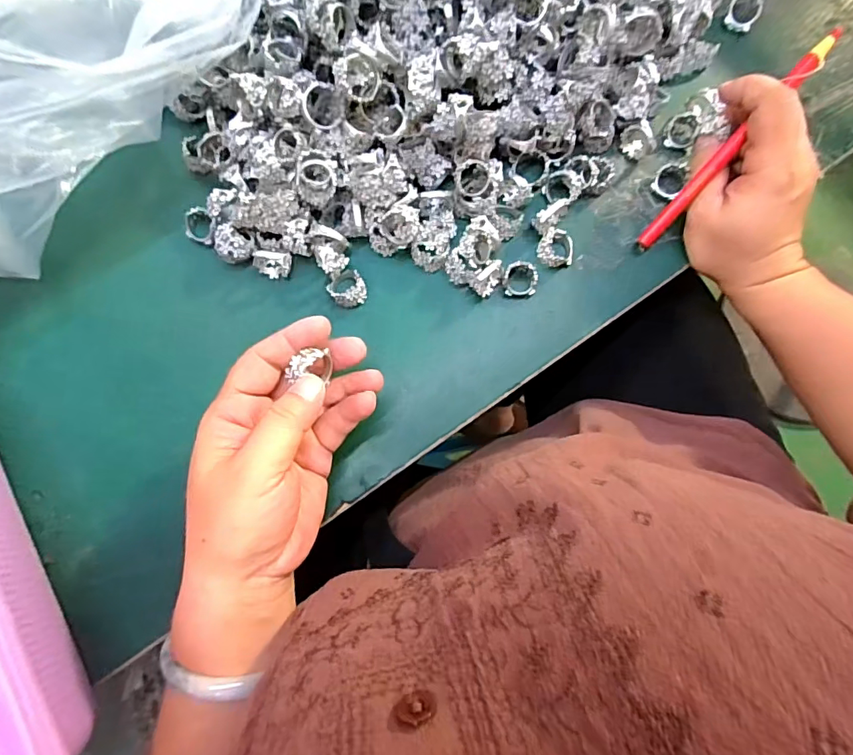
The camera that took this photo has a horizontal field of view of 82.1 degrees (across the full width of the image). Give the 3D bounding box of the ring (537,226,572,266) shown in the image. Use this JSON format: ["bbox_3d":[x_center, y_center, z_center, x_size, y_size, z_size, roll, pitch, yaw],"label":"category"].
[{"bbox_3d":[0.085,-0.084,0.318,0.023,0.013,0.023,0,81,-2],"label":"ring"}]

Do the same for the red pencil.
[{"bbox_3d":[0.181,-0.136,0.292,0.009,0.007,0.140,41,114,4],"label":"red pencil"}]

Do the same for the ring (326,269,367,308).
[{"bbox_3d":[-0.050,-0.056,0.310,0.022,0.012,0.024,0,81,-2],"label":"ring"}]

